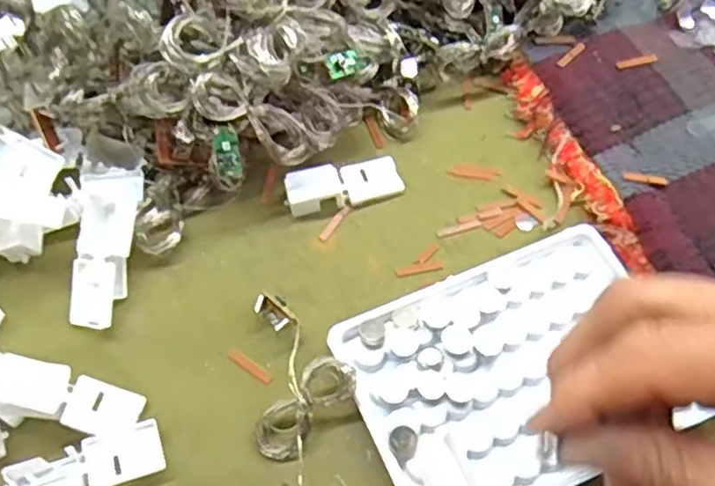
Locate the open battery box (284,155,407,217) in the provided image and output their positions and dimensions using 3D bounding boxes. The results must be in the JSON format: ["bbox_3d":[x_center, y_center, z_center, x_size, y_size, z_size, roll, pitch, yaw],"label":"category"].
[{"bbox_3d":[-0.006,-0.027,0.324,0.055,0.010,0.021,-15,63,-11],"label":"open battery box"}]

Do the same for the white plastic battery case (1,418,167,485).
[{"bbox_3d":[-0.100,0.083,0.256,0.055,0.009,0.020,-17,64,-12],"label":"white plastic battery case"}]

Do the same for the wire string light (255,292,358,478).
[{"bbox_3d":[-0.021,0.053,0.275,0.038,0.018,0.073,-2,62,-4],"label":"wire string light"}]

